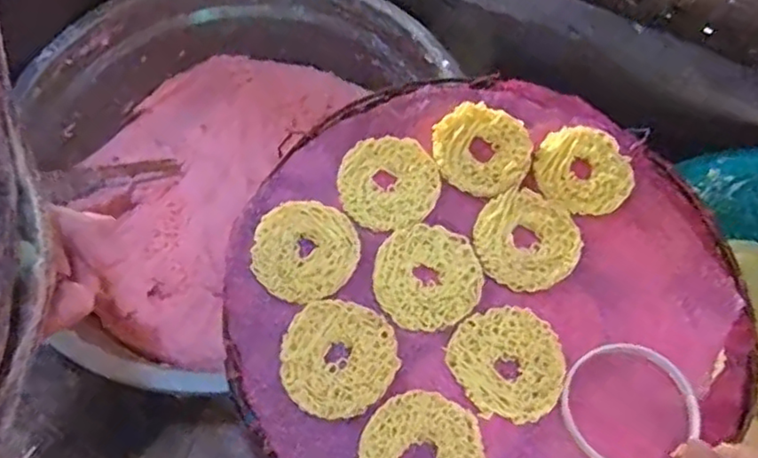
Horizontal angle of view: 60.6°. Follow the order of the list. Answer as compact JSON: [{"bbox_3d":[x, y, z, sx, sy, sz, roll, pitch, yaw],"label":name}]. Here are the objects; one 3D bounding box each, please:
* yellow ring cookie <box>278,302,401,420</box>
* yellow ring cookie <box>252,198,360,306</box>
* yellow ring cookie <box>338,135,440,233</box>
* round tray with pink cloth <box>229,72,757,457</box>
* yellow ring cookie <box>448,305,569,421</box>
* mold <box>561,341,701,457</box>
[{"bbox_3d":[-0.029,0.089,0.452,0.079,0.012,0.079,35,66,15],"label":"yellow ring cookie"},{"bbox_3d":[-0.056,0.016,0.491,0.077,0.012,0.079,1,62,-2],"label":"yellow ring cookie"},{"bbox_3d":[0.008,-0.037,0.512,0.077,0.006,0.082,1,62,-2],"label":"yellow ring cookie"},{"bbox_3d":[0.083,0.038,0.482,0.361,0.024,0.371,1,62,-2],"label":"round tray with pink cloth"},{"bbox_3d":[0.089,0.091,0.446,0.074,0.008,0.078,1,62,-2],"label":"yellow ring cookie"},{"bbox_3d":[0.166,0.119,0.433,0.085,0.018,0.084,39,67,17],"label":"mold"}]

